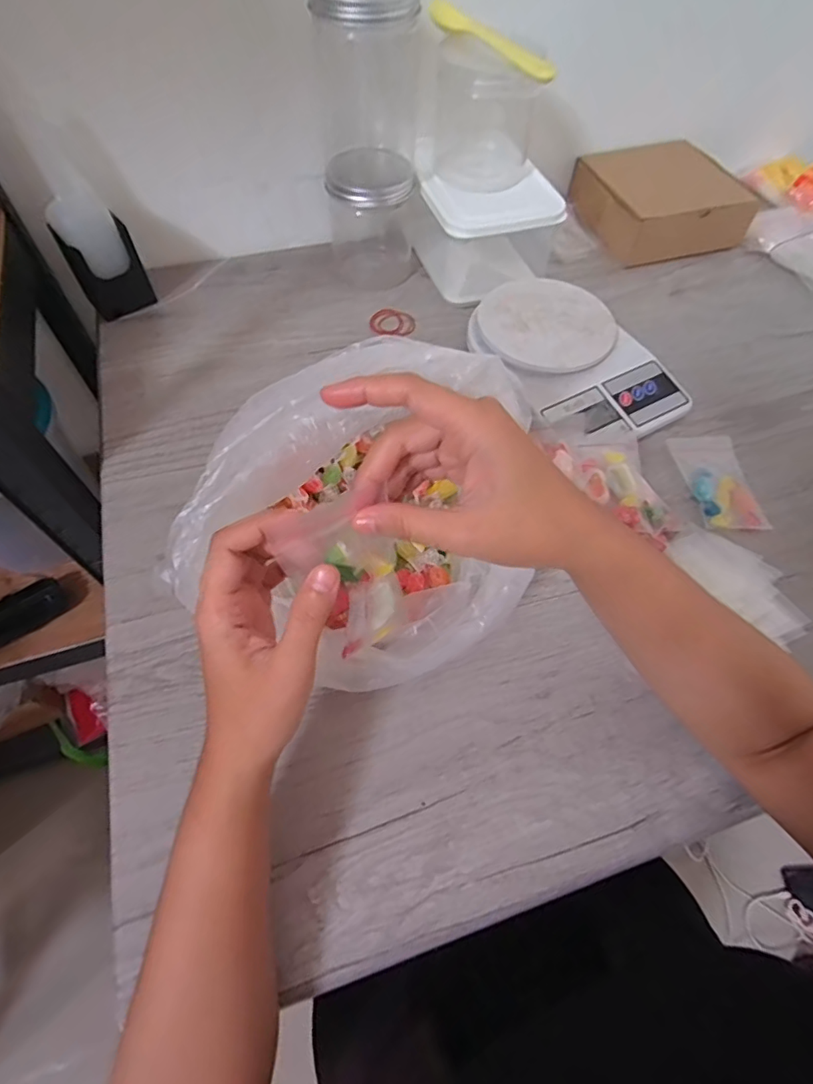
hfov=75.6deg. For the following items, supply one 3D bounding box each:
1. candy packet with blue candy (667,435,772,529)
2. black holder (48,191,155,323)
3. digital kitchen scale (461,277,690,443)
[{"bbox_3d":[0.268,-0.054,0.448,0.056,0.007,0.096,-4,60,-2],"label":"candy packet with blue candy"},{"bbox_3d":[-0.302,-0.283,0.521,0.062,0.098,0.053,-32,65,-17],"label":"black holder"},{"bbox_3d":[0.155,-0.185,0.507,0.149,0.030,0.211,-23,63,-13],"label":"digital kitchen scale"}]

